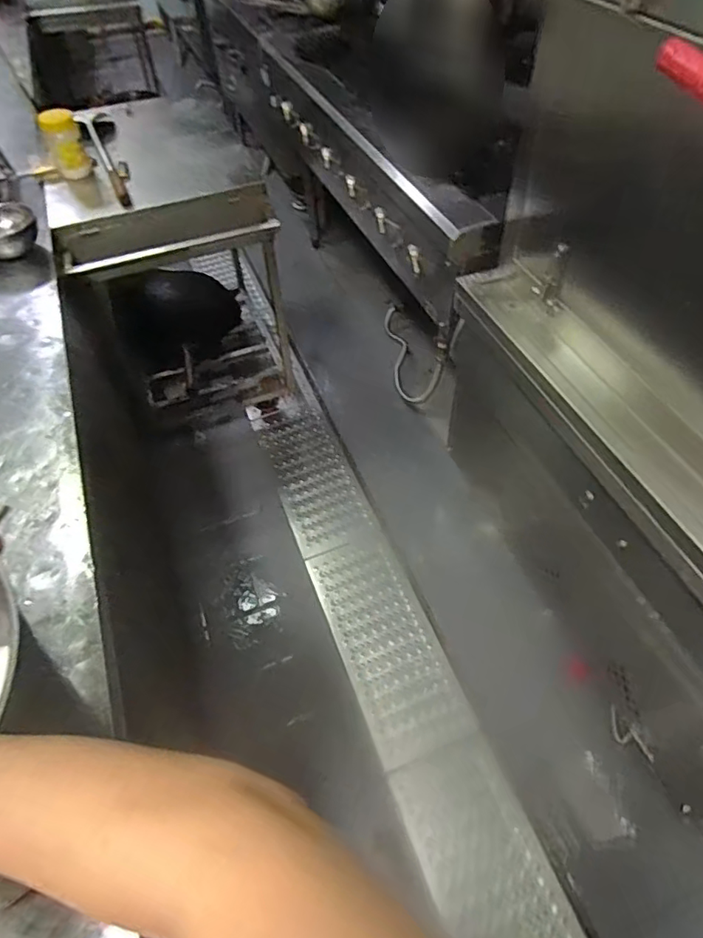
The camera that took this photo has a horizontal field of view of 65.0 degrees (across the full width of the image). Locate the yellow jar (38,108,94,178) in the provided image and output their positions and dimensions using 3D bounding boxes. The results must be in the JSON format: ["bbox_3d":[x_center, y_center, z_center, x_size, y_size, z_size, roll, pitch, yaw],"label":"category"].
[{"bbox_3d":[-0.683,-0.769,1.310,0.092,0.124,0.093,-23,55,-15],"label":"yellow jar"}]

